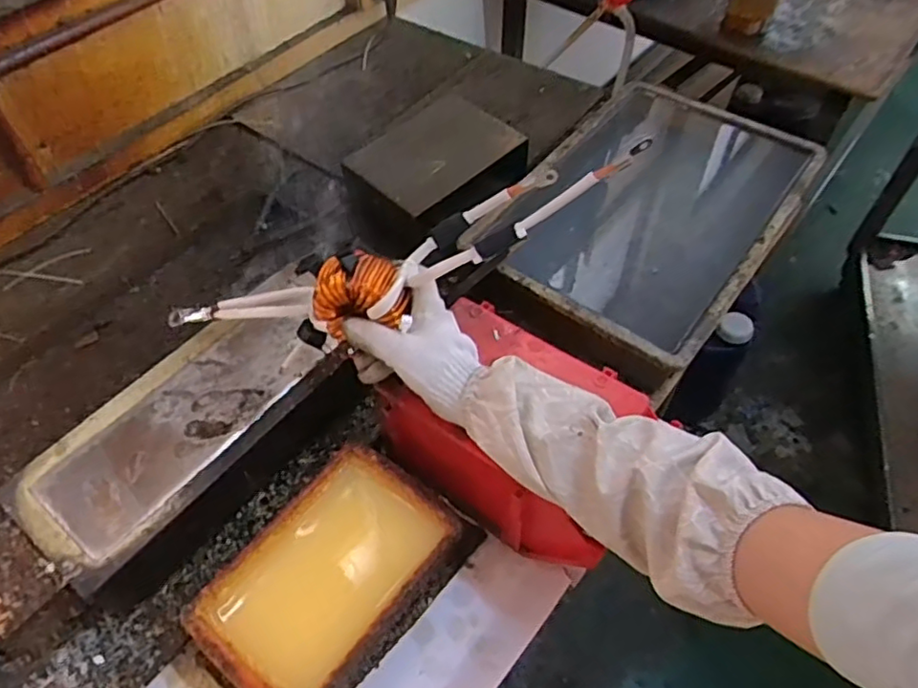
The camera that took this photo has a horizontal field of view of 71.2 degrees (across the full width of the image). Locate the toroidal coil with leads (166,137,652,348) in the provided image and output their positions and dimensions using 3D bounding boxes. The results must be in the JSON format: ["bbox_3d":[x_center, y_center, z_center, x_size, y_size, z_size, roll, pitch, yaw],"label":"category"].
[{"bbox_3d":[-0.064,-0.061,0.537,0.445,0.058,0.068,-18,48,23],"label":"toroidal coil with leads"}]

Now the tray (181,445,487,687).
[{"bbox_3d":[-0.104,0.197,0.540,0.137,0.070,0.222,33,60,23],"label":"tray"}]

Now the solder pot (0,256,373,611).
[{"bbox_3d":[-0.236,0.083,0.619,0.152,0.097,0.322,34,61,24],"label":"solder pot"}]

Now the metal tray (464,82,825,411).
[{"bbox_3d":[0.247,-0.165,0.849,0.308,0.138,0.482,30,59,21],"label":"metal tray"}]

